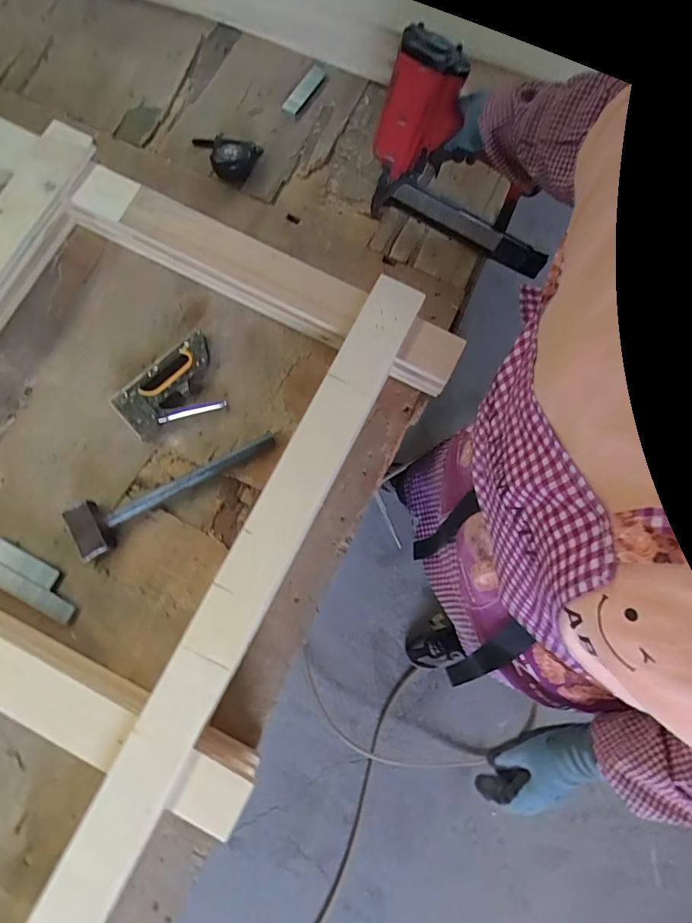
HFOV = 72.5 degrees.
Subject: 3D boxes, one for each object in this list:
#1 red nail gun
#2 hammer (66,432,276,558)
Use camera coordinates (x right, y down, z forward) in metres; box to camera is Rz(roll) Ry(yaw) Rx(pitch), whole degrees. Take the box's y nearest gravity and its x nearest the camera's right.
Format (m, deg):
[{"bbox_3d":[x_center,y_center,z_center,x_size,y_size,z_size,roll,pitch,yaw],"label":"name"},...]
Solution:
[{"bbox_3d":[0.195,-0.439,0.701,0.304,0.214,0.101,29,77,5],"label":"red nail gun"},{"bbox_3d":[-0.247,0.046,0.695,0.316,0.038,0.083,-23,81,-7],"label":"hammer"}]

